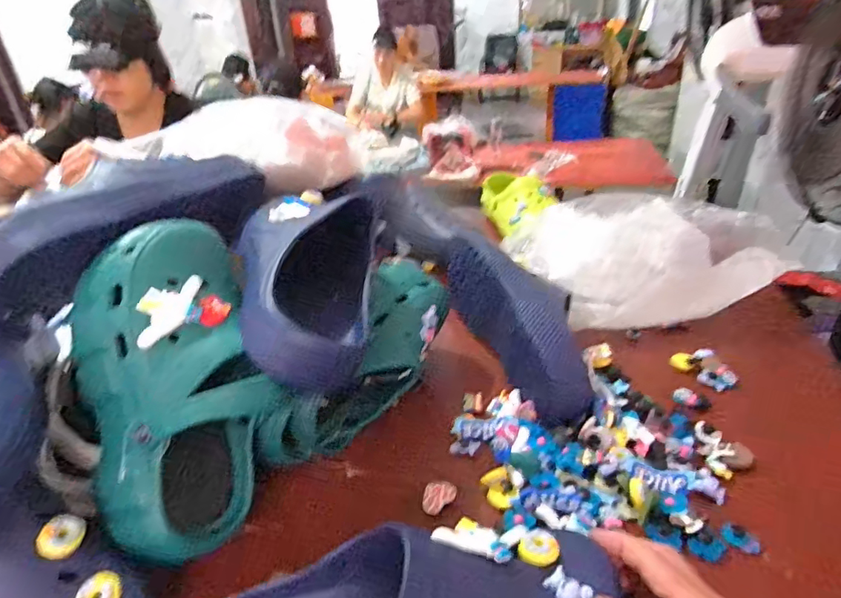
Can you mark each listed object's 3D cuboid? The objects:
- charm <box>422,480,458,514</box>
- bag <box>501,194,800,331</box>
[{"bbox_3d":[0.016,0.168,0.420,0.027,0.007,0.028,-1,30,4],"label":"charm"},{"bbox_3d":[0.280,-0.057,0.641,0.310,0.110,0.173,-2,30,2],"label":"bag"}]

